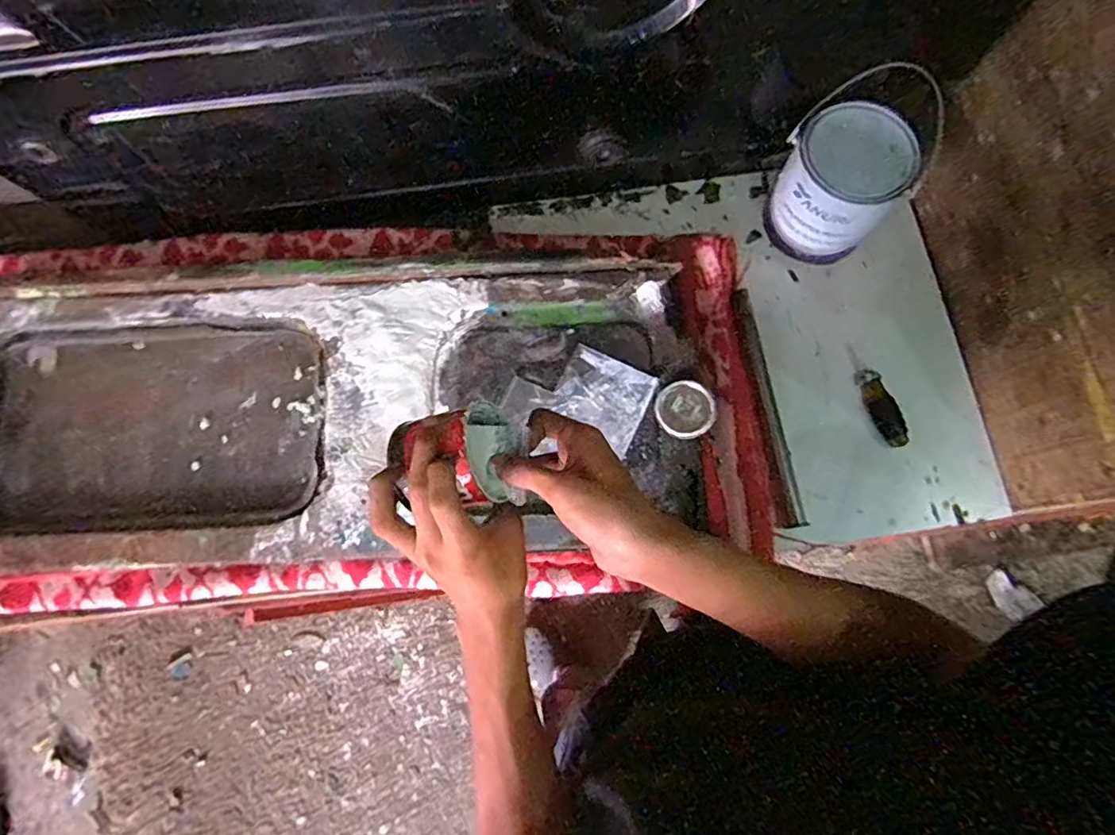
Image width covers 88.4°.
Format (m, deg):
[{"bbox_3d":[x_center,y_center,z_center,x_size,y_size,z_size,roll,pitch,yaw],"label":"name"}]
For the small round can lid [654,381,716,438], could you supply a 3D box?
[{"bbox_3d":[0.160,-0.010,0.716,0.070,0.006,0.070,0,88,6],"label":"small round can lid"}]

